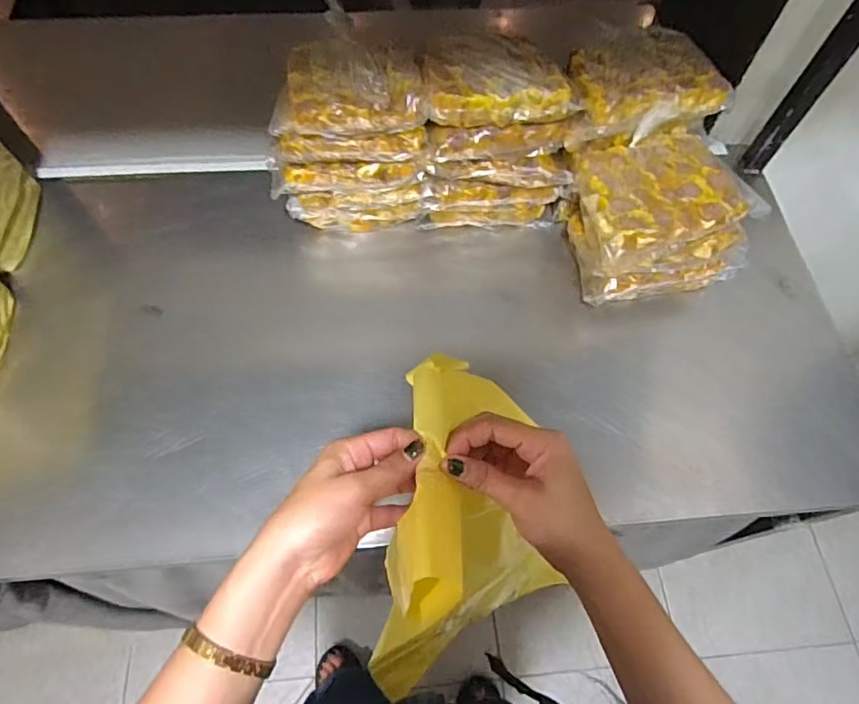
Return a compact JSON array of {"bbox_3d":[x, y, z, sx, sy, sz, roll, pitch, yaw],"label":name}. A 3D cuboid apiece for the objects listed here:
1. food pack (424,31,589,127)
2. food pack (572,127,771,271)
[{"bbox_3d":[0.066,-0.293,0.578,0.148,0.032,0.118,-10,64,-7],"label":"food pack"},{"bbox_3d":[0.243,-0.171,0.578,0.174,0.042,0.149,-10,64,-7],"label":"food pack"}]

